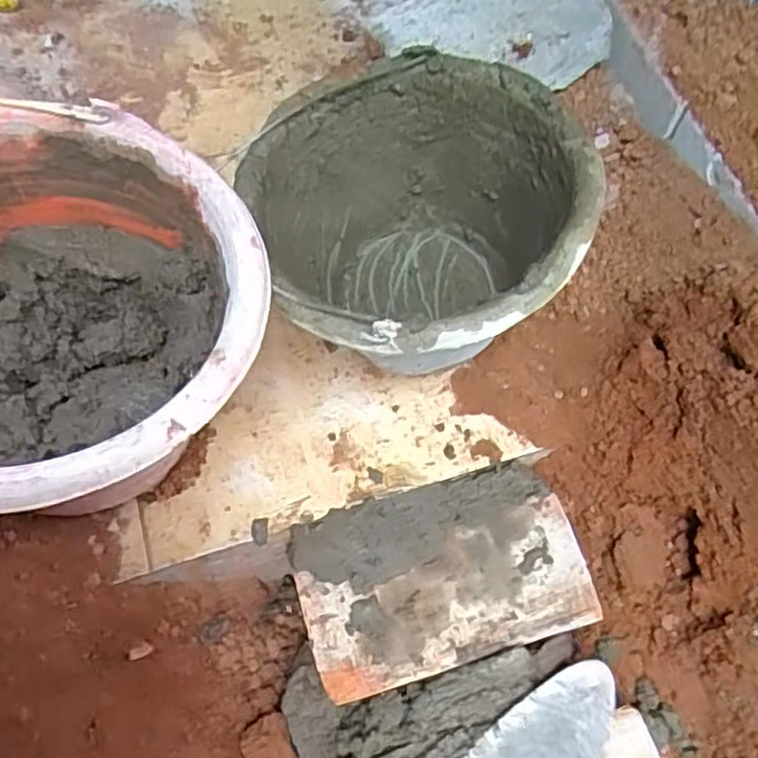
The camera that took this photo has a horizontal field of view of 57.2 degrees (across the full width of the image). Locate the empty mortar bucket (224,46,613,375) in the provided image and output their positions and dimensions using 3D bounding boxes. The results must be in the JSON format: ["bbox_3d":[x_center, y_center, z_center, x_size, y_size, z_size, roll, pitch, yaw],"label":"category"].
[{"bbox_3d":[0.031,-0.102,0.560,0.233,0.178,0.238,0,66,0],"label":"empty mortar bucket"}]

